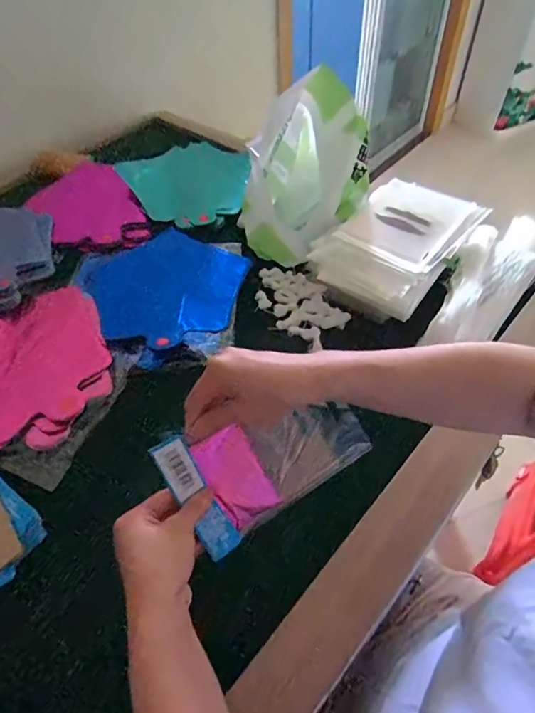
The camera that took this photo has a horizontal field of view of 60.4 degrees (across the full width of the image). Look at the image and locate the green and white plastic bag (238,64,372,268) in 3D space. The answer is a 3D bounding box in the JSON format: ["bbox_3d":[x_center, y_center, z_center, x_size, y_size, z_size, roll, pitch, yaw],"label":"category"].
[{"bbox_3d":[0.057,-0.274,0.660,0.153,0.130,0.262,17,75,15],"label":"green and white plastic bag"}]

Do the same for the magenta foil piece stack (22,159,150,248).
[{"bbox_3d":[-0.321,-0.268,0.798,0.161,0.008,0.270,-22,54,-14],"label":"magenta foil piece stack"}]

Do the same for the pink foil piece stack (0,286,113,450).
[{"bbox_3d":[-0.310,0.007,0.570,0.207,0.016,0.252,-20,53,-13],"label":"pink foil piece stack"}]

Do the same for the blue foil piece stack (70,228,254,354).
[{"bbox_3d":[-0.153,-0.109,0.660,0.243,0.022,0.217,24,56,20],"label":"blue foil piece stack"}]

